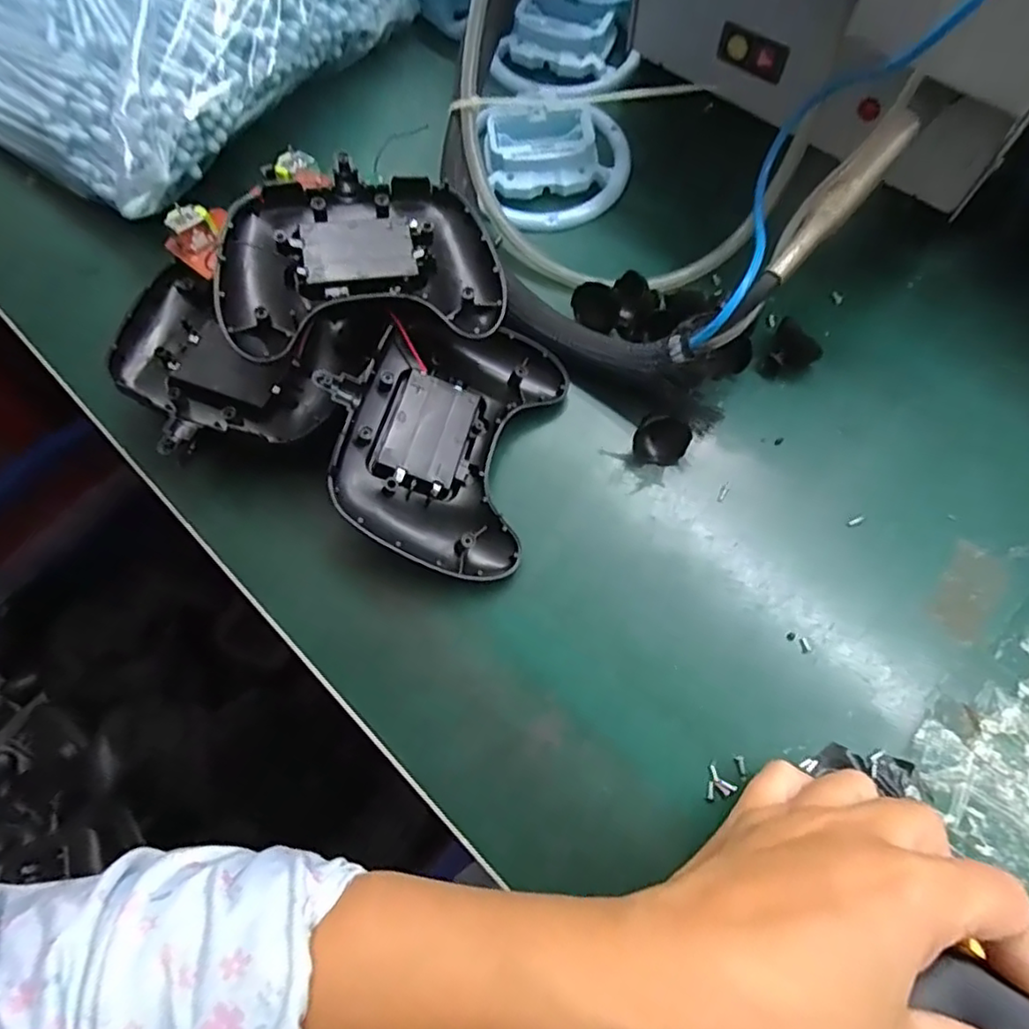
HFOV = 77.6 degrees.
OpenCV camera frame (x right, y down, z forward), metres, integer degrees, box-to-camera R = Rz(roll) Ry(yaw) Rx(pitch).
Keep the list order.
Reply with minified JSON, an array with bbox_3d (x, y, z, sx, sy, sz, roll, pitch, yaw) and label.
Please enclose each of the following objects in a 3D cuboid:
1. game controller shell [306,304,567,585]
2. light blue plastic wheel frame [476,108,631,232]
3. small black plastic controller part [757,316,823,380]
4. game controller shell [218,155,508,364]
[{"bbox_3d":[-0.036,-0.037,0.296,0.098,0.022,0.120,20,71,-14],"label":"game controller shell"},{"bbox_3d":[0.024,-0.196,0.364,0.085,0.018,0.083,-2,70,2],"label":"light blue plastic wheel frame"},{"bbox_3d":[0.137,-0.079,0.319,0.024,0.019,0.021,36,76,14],"label":"small black plastic controller part"},{"bbox_3d":[-0.070,-0.116,0.300,0.120,0.033,0.095,-11,70,-2],"label":"game controller shell"}]

